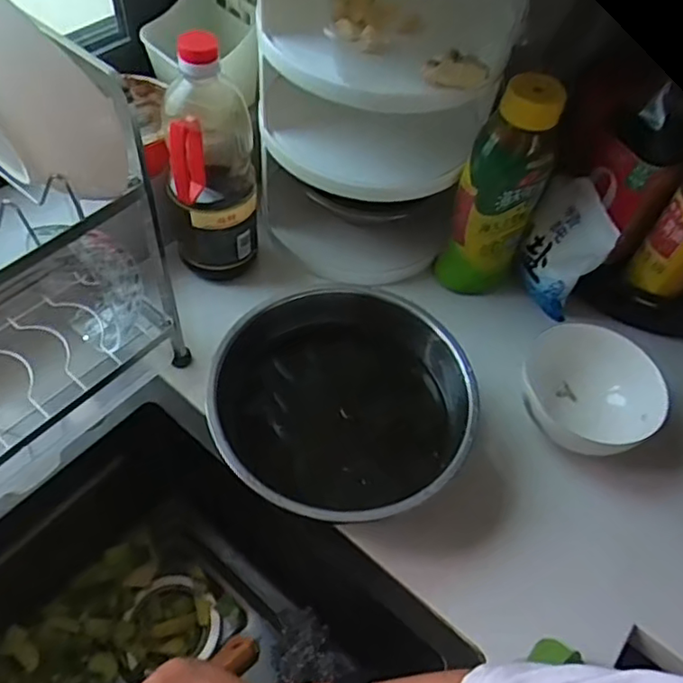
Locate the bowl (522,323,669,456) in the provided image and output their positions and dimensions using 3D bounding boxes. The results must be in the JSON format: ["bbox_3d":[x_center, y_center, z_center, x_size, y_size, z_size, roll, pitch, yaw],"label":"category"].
[{"bbox_3d":[0.231,0.051,0.589,0.125,0.059,0.117,3,54,-4],"label":"bowl"}]

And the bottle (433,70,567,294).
[{"bbox_3d":[0.160,-0.148,0.629,0.076,0.222,0.071,26,56,13],"label":"bottle"}]

